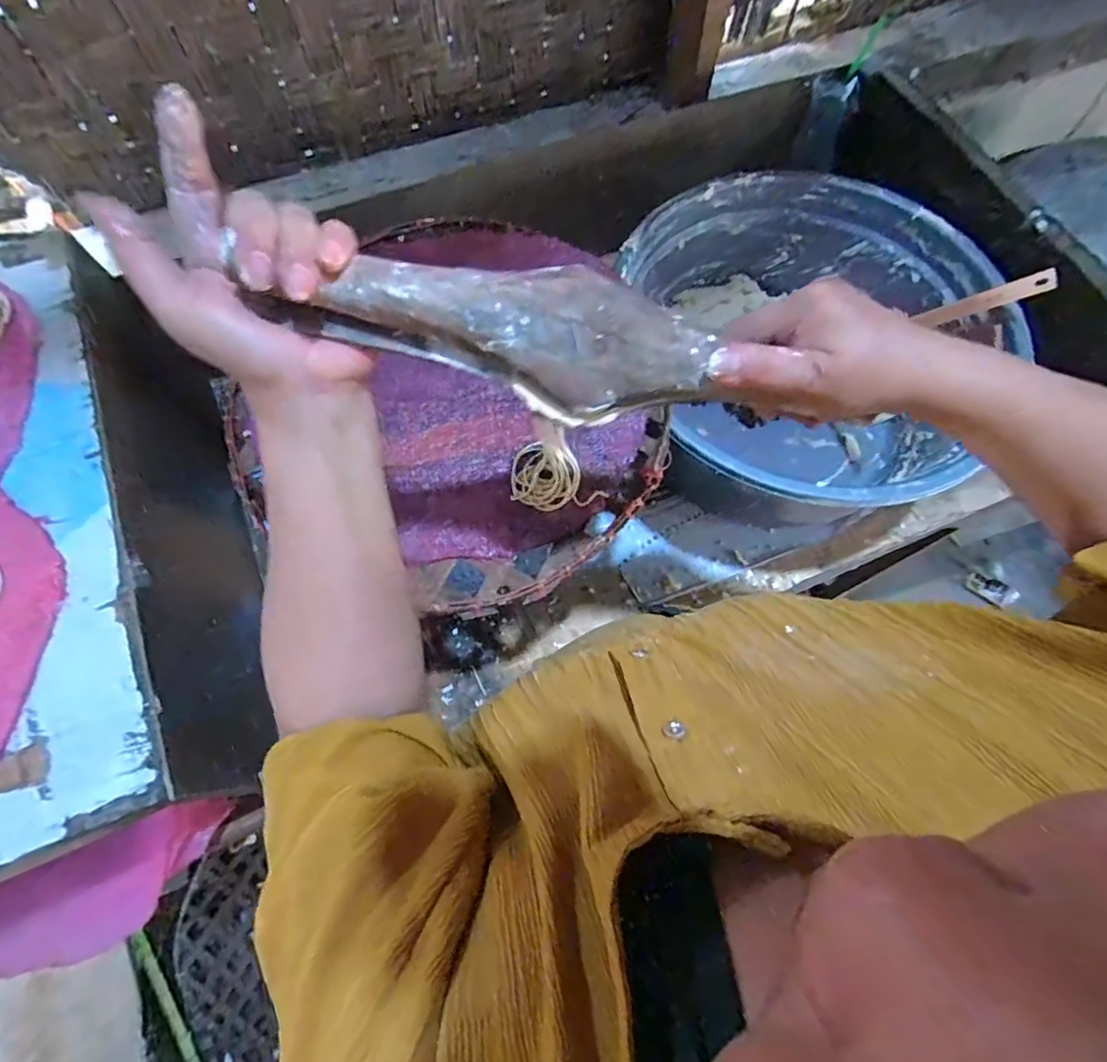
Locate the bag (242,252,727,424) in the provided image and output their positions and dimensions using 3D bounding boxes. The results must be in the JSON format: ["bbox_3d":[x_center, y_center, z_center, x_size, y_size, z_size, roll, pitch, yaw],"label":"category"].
[{"bbox_3d":[-0.024,-0.096,0.273,0.200,0.034,0.058,7,70,-9],"label":"bag"}]

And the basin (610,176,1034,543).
[{"bbox_3d":[0.266,-0.198,0.674,0.395,0.217,0.393,0,70,0],"label":"basin"}]

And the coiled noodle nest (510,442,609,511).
[{"bbox_3d":[0.002,-0.046,0.471,0.072,0.008,0.058,-1,70,-1],"label":"coiled noodle nest"}]

